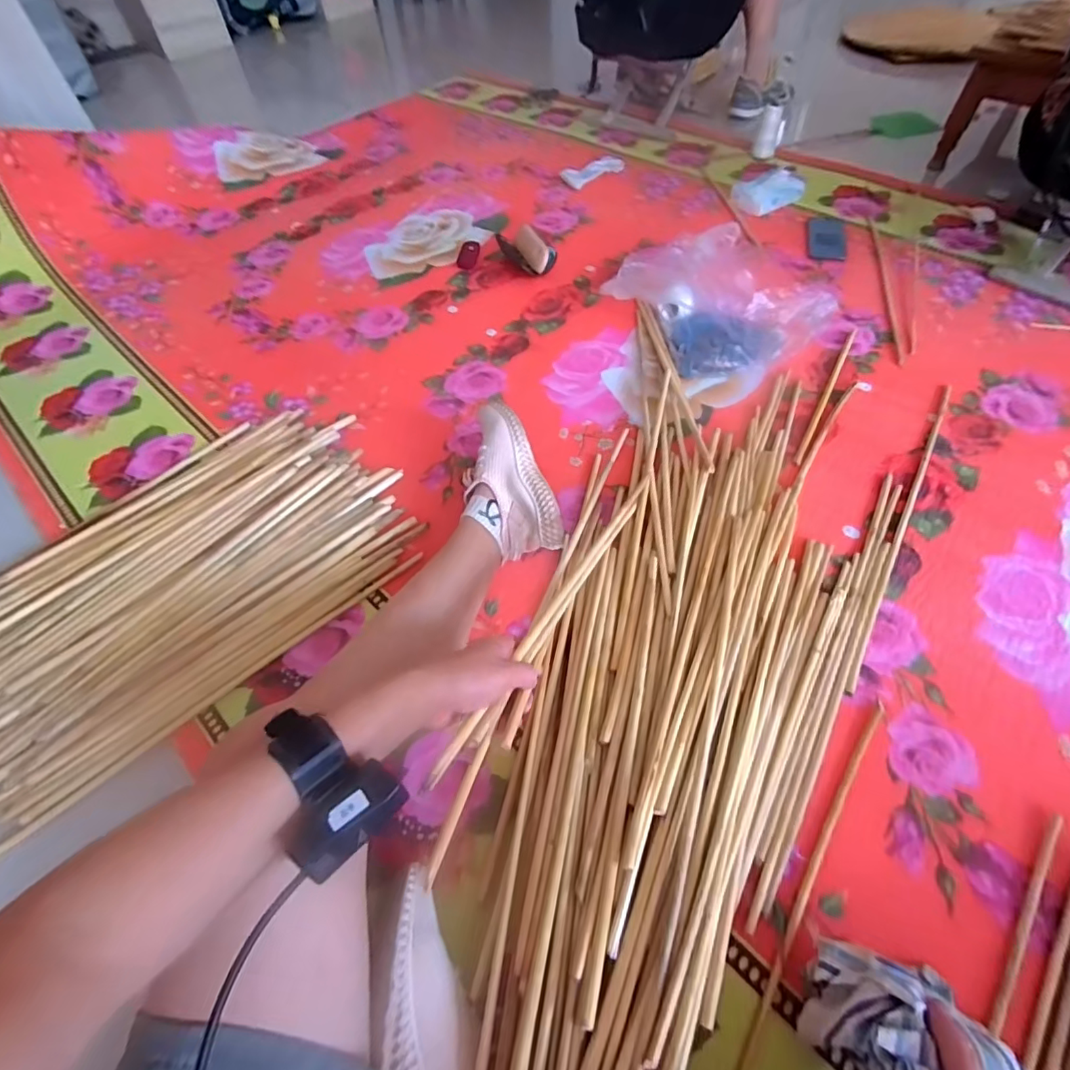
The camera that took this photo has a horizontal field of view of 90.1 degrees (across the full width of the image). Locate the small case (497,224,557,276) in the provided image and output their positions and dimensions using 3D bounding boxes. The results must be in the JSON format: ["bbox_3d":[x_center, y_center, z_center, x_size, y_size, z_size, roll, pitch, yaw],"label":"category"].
[{"bbox_3d":[-0.020,-0.604,1.123,0.073,0.052,0.163,-28,57,-17],"label":"small case"}]

